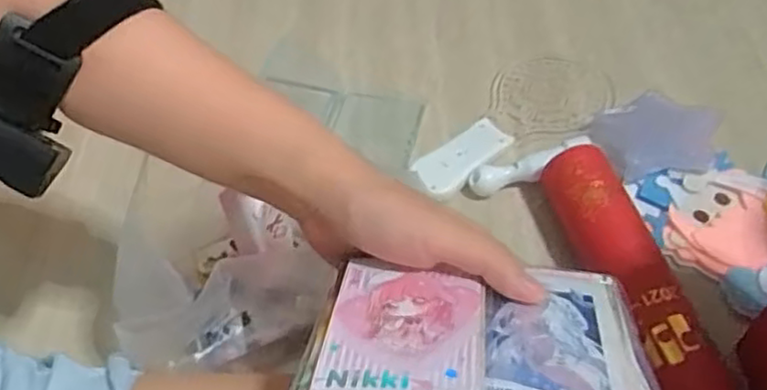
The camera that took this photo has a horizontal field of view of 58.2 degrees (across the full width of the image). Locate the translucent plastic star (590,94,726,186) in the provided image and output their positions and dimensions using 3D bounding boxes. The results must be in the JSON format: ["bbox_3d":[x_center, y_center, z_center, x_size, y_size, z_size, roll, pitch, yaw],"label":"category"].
[{"bbox_3d":[0.227,-0.048,0.568,0.092,0.009,0.085,-29,56,-4],"label":"translucent plastic star"}]

